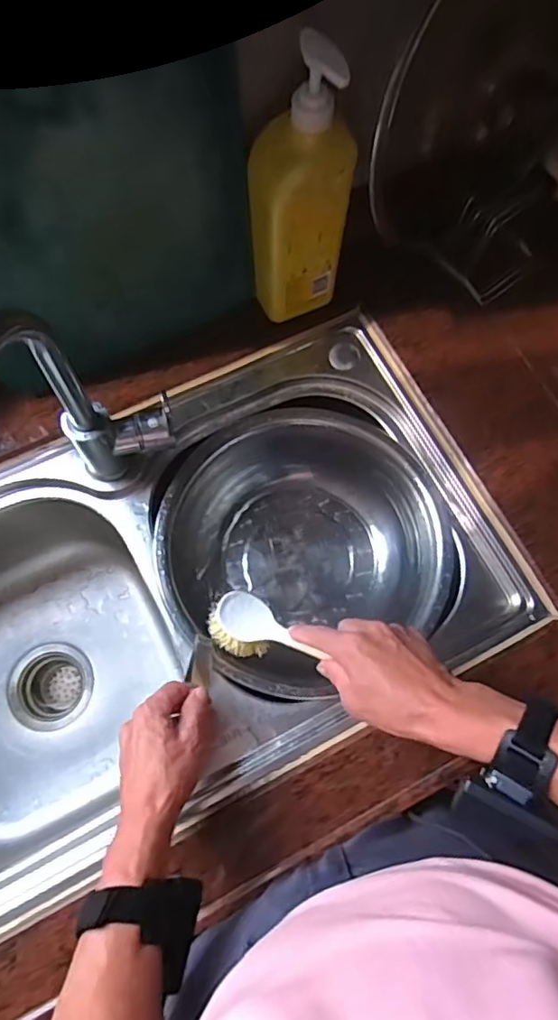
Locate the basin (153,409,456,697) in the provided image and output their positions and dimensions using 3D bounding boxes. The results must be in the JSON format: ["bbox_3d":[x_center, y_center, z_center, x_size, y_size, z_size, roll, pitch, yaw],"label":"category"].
[{"bbox_3d":[0.023,0.038,0.681,0.308,0.085,0.287,0,72,-1],"label":"basin"}]

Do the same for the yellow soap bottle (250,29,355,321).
[{"bbox_3d":[0.021,-0.297,0.559,0.091,0.258,0.062,-8,72,-4],"label":"yellow soap bottle"}]

